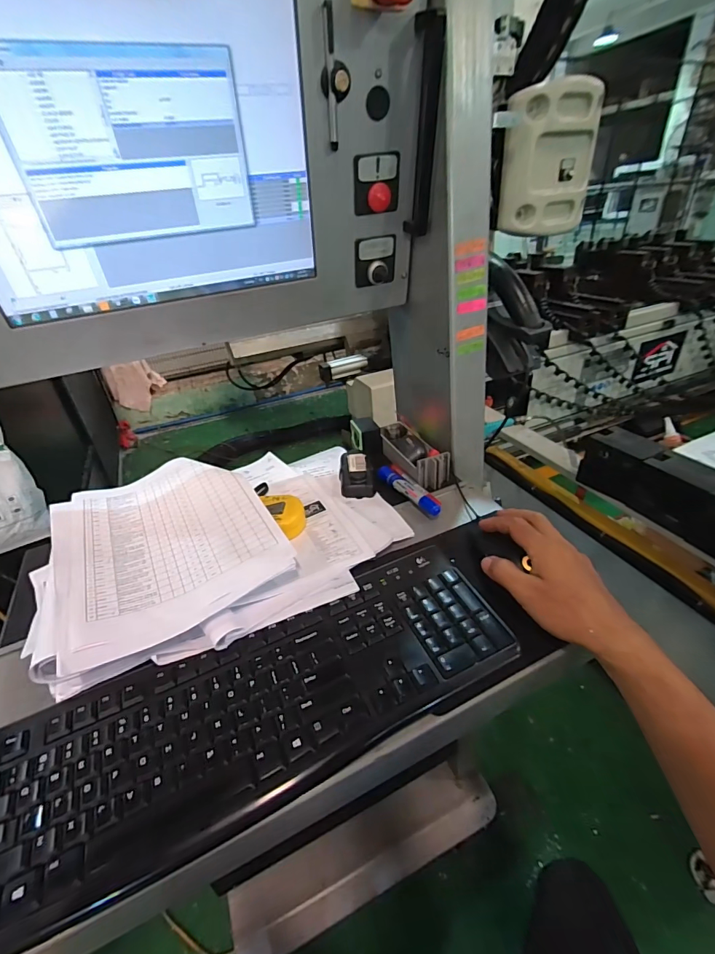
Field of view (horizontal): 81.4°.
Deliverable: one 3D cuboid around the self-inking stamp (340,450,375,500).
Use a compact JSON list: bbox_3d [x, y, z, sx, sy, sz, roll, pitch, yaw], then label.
[{"bbox_3d":[-0.004,-0.010,0.621,0.047,0.024,0.101,-8,34,-3],"label":"self-inking stamp"}]

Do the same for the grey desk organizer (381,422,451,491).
[{"bbox_3d":[0.083,-0.042,0.641,0.060,0.040,0.158,-18,35,-17],"label":"grey desk organizer"}]

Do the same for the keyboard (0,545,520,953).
[{"bbox_3d":[-0.075,0.184,0.350,0.430,0.023,0.149,-18,36,-18],"label":"keyboard"}]

